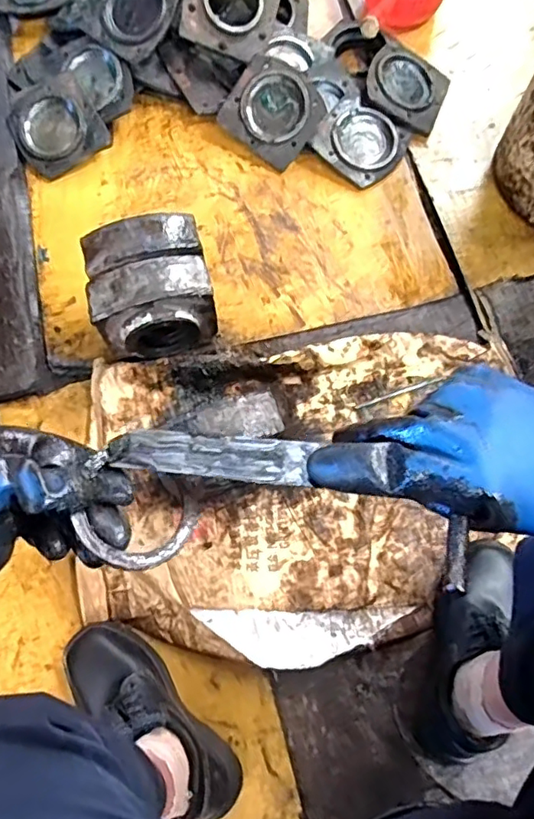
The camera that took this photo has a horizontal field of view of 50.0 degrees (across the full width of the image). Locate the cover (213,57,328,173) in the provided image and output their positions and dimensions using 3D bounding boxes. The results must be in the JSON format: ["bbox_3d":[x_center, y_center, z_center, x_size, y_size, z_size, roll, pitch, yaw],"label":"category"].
[{"bbox_3d":[0.009,-0.513,0.979,0.155,0.019,0.141,39,101,0],"label":"cover"}]

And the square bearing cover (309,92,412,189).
[{"bbox_3d":[0.160,-0.462,0.990,0.143,0.024,0.127,39,85,1],"label":"square bearing cover"}]

